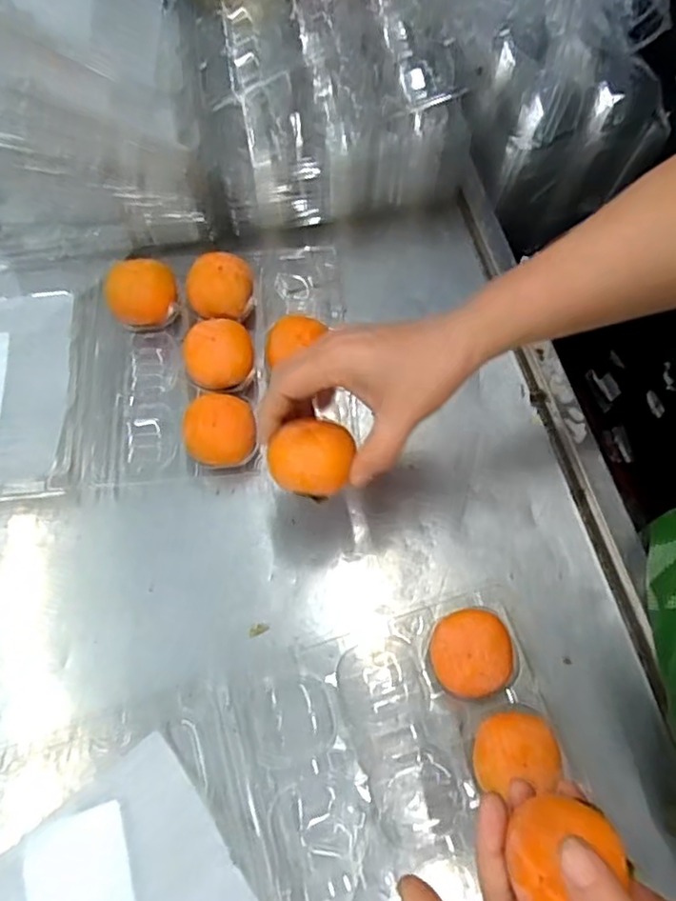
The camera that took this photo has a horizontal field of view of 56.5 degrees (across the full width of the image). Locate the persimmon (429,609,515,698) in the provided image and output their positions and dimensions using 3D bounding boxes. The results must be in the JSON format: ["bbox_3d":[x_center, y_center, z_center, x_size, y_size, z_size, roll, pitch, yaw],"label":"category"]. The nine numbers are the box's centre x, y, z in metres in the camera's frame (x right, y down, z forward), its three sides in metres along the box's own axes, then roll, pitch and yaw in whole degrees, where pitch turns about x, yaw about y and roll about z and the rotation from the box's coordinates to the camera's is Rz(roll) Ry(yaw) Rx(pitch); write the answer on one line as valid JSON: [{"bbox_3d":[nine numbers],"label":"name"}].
[{"bbox_3d":[0.086,0.135,0.419,0.050,0.044,0.051,14,69,6],"label":"persimmon"}]

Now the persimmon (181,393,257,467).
[{"bbox_3d":[-0.088,-0.013,0.480,0.054,0.046,0.048,6,69,3],"label":"persimmon"}]

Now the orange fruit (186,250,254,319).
[{"bbox_3d":[-0.096,-0.130,0.517,0.052,0.037,0.052,0,69,0],"label":"orange fruit"}]

